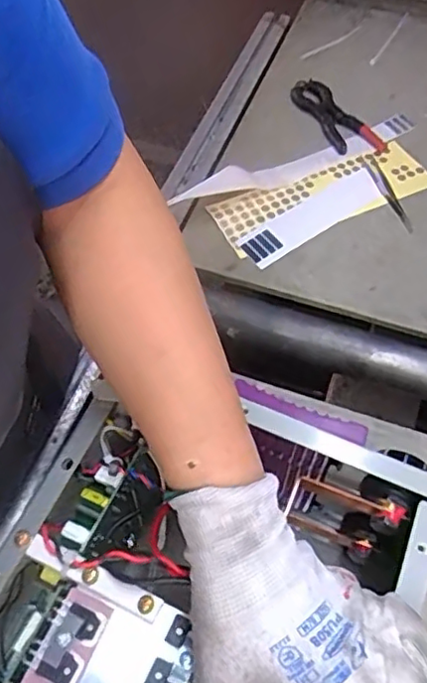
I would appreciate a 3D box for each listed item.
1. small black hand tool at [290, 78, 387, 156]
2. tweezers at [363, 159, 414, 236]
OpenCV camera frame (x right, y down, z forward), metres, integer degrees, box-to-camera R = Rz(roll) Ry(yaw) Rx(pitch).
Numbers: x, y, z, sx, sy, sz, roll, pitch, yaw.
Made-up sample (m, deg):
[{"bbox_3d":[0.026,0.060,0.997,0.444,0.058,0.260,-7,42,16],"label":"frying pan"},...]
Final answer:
[{"bbox_3d":[0.143,-0.279,0.771,0.055,0.020,0.158,-27,62,-18],"label":"small black hand tool"},{"bbox_3d":[0.196,-0.166,0.695,0.015,0.009,0.113,-12,58,-9],"label":"tweezers"}]

